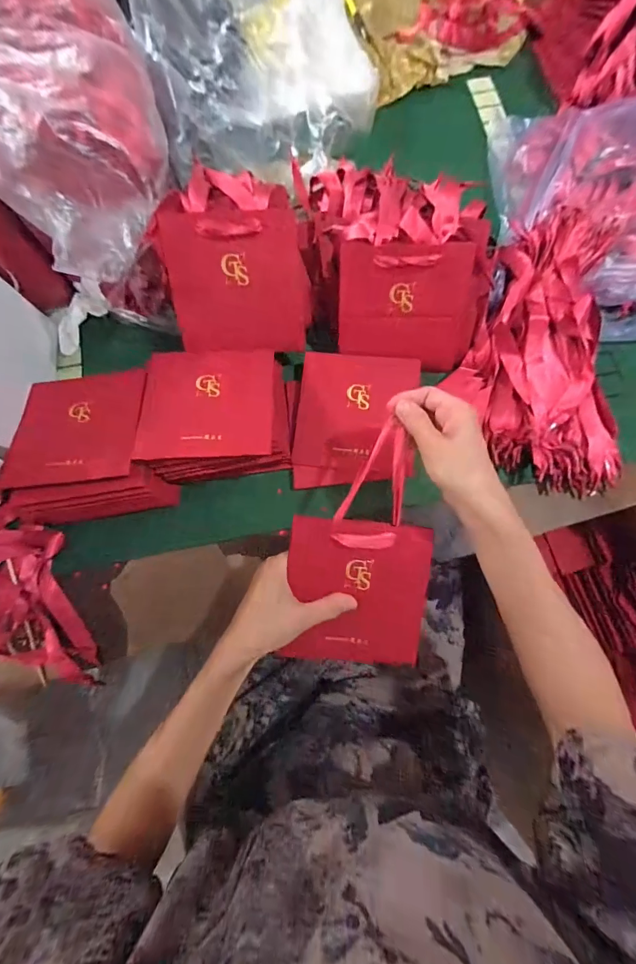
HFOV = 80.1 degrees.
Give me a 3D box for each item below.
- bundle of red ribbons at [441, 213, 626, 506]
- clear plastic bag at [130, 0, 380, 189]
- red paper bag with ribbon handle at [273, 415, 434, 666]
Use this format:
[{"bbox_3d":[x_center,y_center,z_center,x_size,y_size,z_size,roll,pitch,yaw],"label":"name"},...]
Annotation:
[{"bbox_3d":[0.255,-0.157,0.437,0.173,0.061,0.325,3,77,2],"label":"bundle of red ribbons"},{"bbox_3d":[-0.079,-0.617,0.532,0.305,0.101,0.396,-7,77,0],"label":"clear plastic bag"},{"bbox_3d":[0.043,0.061,0.359,0.132,0.013,0.229,7,94,-6],"label":"red paper bag with ribbon handle"}]

